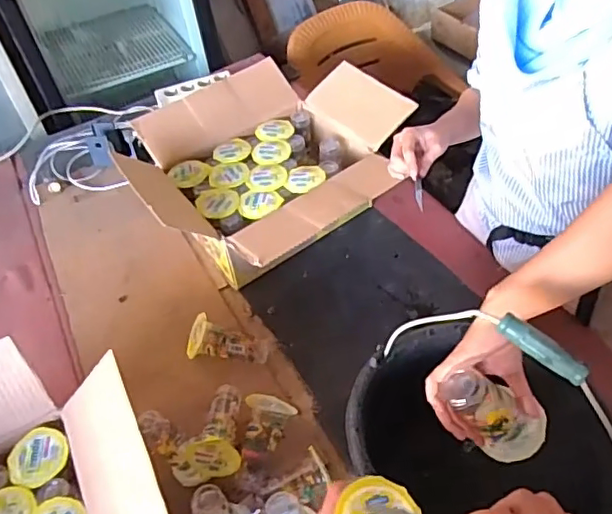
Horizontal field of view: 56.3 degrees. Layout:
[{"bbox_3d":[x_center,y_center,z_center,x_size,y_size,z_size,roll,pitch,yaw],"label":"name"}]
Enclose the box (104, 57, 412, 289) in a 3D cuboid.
[{"bbox_3d":[-0.053,-0.159,1.109,0.446,0.206,0.484,31,57,30],"label":"box"}]

